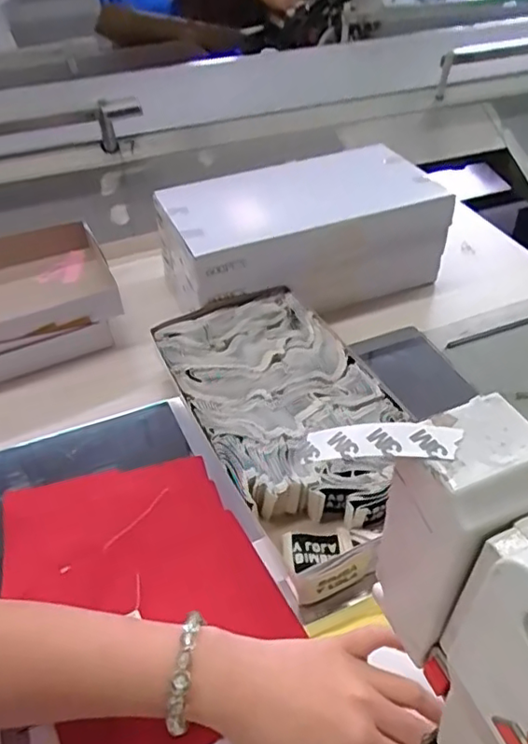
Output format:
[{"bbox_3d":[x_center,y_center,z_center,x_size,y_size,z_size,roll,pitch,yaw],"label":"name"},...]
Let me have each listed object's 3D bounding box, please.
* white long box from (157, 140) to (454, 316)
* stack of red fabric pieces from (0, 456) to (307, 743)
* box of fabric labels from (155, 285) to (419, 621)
[{"bbox_3d":[0.047,-0.162,0.710,0.315,0.123,0.155,-18,46,-17],"label":"white long box"},{"bbox_3d":[-0.090,0.152,0.439,0.166,0.015,0.242,-22,48,-20],"label":"stack of red fabric pieces"},{"bbox_3d":[0.027,0.040,0.536,0.168,0.049,0.322,-19,47,-18],"label":"box of fabric labels"}]

